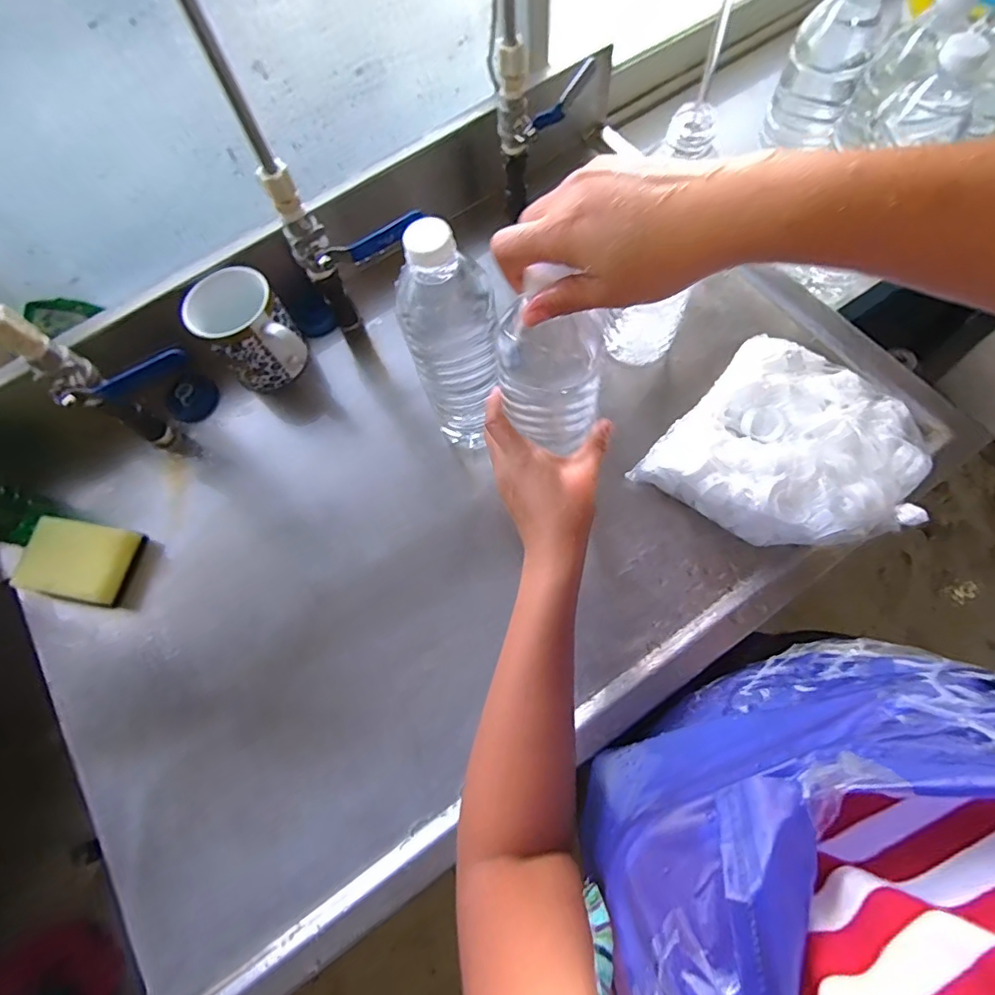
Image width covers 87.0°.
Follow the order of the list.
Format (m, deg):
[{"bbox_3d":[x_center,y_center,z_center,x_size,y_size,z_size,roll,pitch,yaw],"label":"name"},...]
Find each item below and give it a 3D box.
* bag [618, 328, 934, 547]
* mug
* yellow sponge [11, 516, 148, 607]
[{"bbox_3d":[0.284,-0.047,0.501,0.202,0.074,0.210,40,77,17],"label":"bag"},{"bbox_3d":[-0.263,-0.173,0.564,0.090,0.094,0.096,-2,69,4],"label":"mug"},{"bbox_3d":[-0.424,0.066,0.534,0.100,0.038,0.078,8,69,5],"label":"yellow sponge"}]

